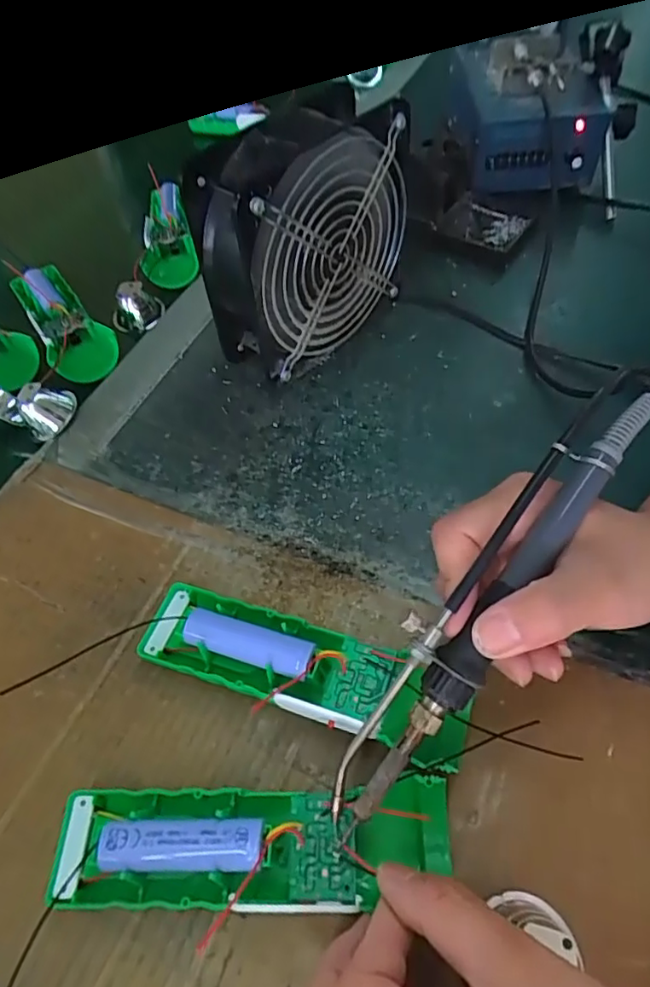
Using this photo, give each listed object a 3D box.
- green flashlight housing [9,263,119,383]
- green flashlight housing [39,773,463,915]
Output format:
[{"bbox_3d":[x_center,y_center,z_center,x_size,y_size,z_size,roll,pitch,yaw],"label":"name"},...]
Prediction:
[{"bbox_3d":[-0.202,-0.131,0.438,0.047,0.037,0.112,-32,77,-20],"label":"green flashlight housing"},{"bbox_3d":[-0.029,0.140,0.228,0.157,0.026,0.044,-4,55,1],"label":"green flashlight housing"}]

